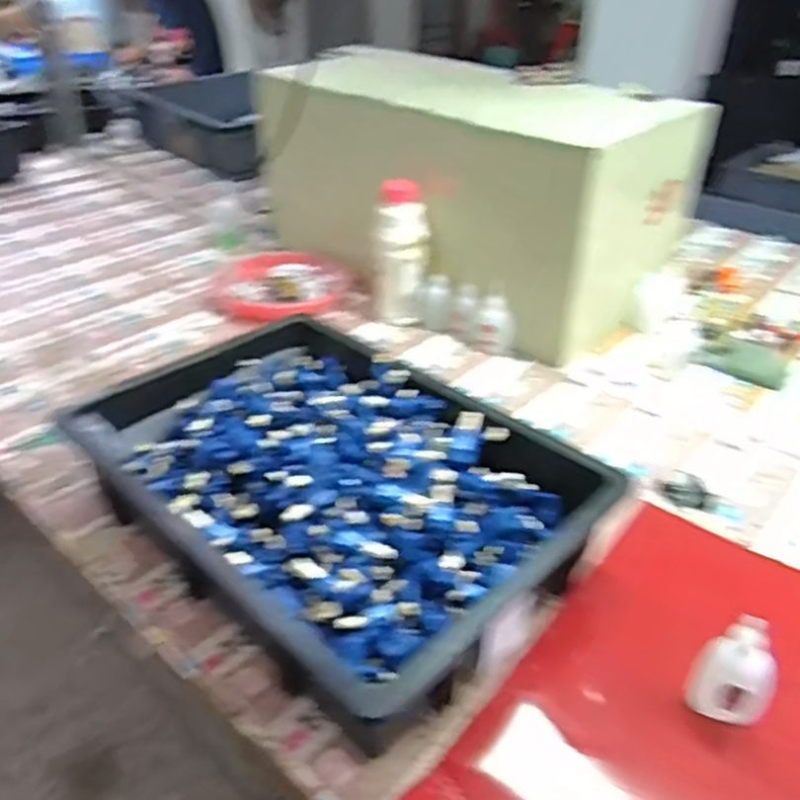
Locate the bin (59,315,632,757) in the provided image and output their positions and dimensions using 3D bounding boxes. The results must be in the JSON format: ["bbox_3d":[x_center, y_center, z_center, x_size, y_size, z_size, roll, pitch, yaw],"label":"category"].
[{"bbox_3d":[-0.062,0.071,0.649,0.443,0.090,0.311,28,43,34],"label":"bin"}]

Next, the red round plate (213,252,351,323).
[{"bbox_3d":[-0.179,-0.173,1.066,0.182,0.031,0.182,0,35,0],"label":"red round plate"}]

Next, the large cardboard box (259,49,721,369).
[{"bbox_3d":[0.097,-0.304,1.015,0.530,0.283,0.275,22,40,28],"label":"large cardboard box"}]

